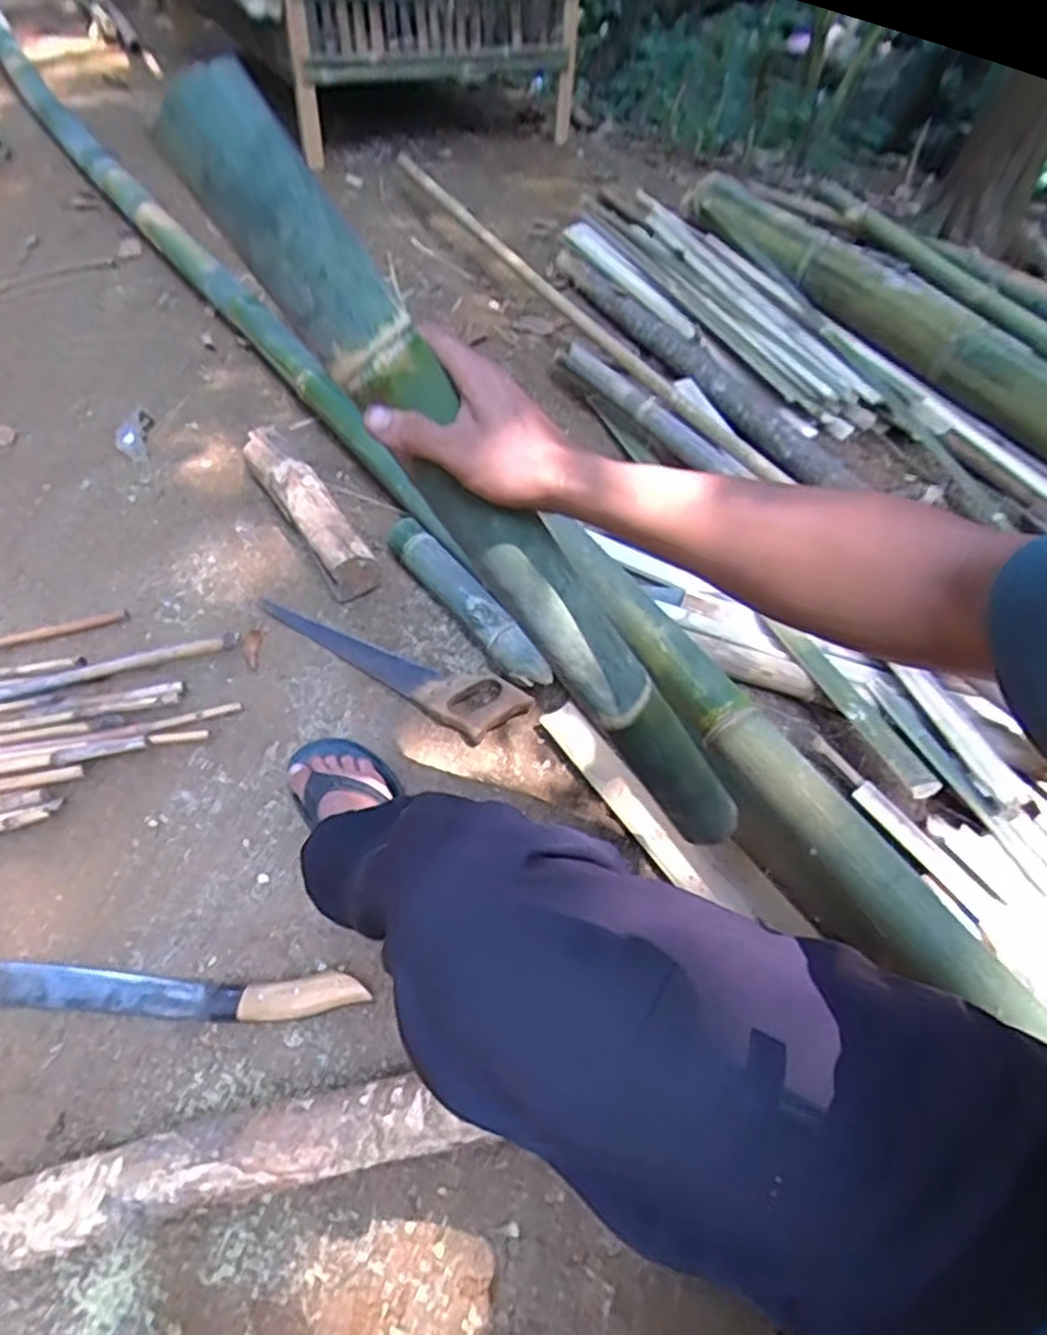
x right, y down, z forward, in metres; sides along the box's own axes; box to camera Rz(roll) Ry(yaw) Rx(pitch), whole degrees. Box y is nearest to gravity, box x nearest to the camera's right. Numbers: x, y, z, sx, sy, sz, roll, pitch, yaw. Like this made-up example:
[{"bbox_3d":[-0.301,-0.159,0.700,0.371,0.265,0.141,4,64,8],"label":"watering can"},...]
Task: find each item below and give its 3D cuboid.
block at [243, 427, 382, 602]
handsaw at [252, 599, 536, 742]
[{"bbox_3d":[-0.352,-0.260,1.173,0.079,0.079,0.422,-28,56,-20],"label":"block"},{"bbox_3d":[-0.193,-0.027,1.034,0.428,0.032,0.100,32,54,18],"label":"handsaw"}]

